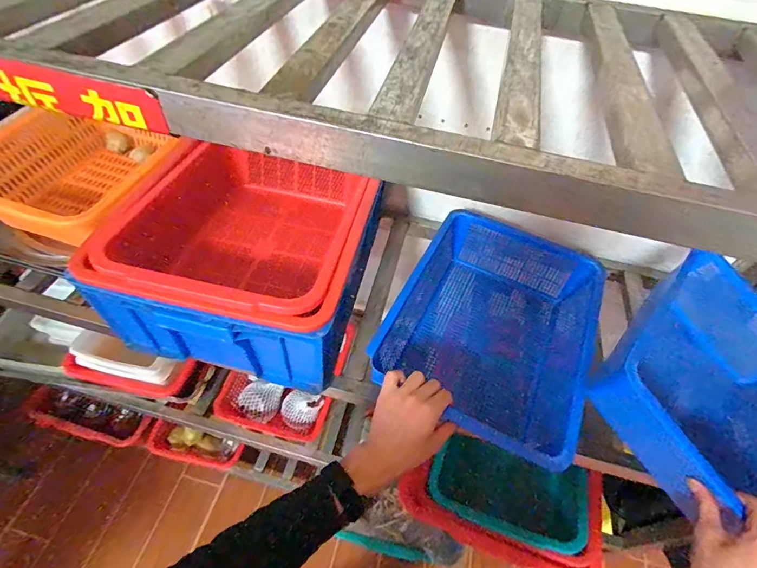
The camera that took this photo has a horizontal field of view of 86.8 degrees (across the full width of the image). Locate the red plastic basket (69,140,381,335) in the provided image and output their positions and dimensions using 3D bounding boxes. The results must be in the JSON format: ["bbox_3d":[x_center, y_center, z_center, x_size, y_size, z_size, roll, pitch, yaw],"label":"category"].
[{"bbox_3d":[-0.197,-0.072,0.679,0.344,0.182,0.394,12,50,4],"label":"red plastic basket"}]

